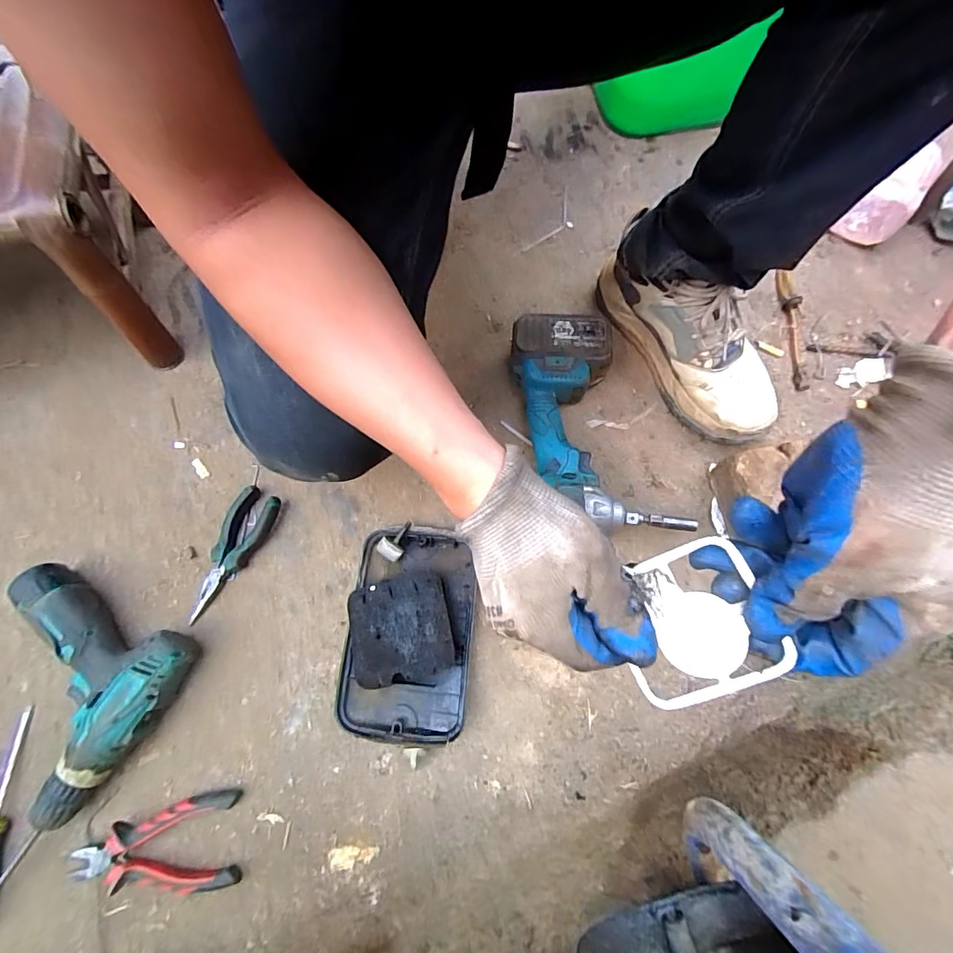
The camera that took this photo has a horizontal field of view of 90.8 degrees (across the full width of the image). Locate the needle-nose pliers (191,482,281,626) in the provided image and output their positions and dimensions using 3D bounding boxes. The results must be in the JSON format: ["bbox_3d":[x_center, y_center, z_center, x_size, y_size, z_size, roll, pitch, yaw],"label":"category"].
[{"bbox_3d":[-0.257,0.082,0.496,0.043,0.013,0.141,20,80,1],"label":"needle-nose pliers"}]

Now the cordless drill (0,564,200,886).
[{"bbox_3d":[-0.402,0.217,0.448,0.181,0.065,0.206,28,80,2],"label":"cordless drill"}]

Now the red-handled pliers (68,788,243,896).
[{"bbox_3d":[-0.287,0.339,0.428,0.132,0.032,0.072,-7,81,-4],"label":"red-handled pliers"}]

